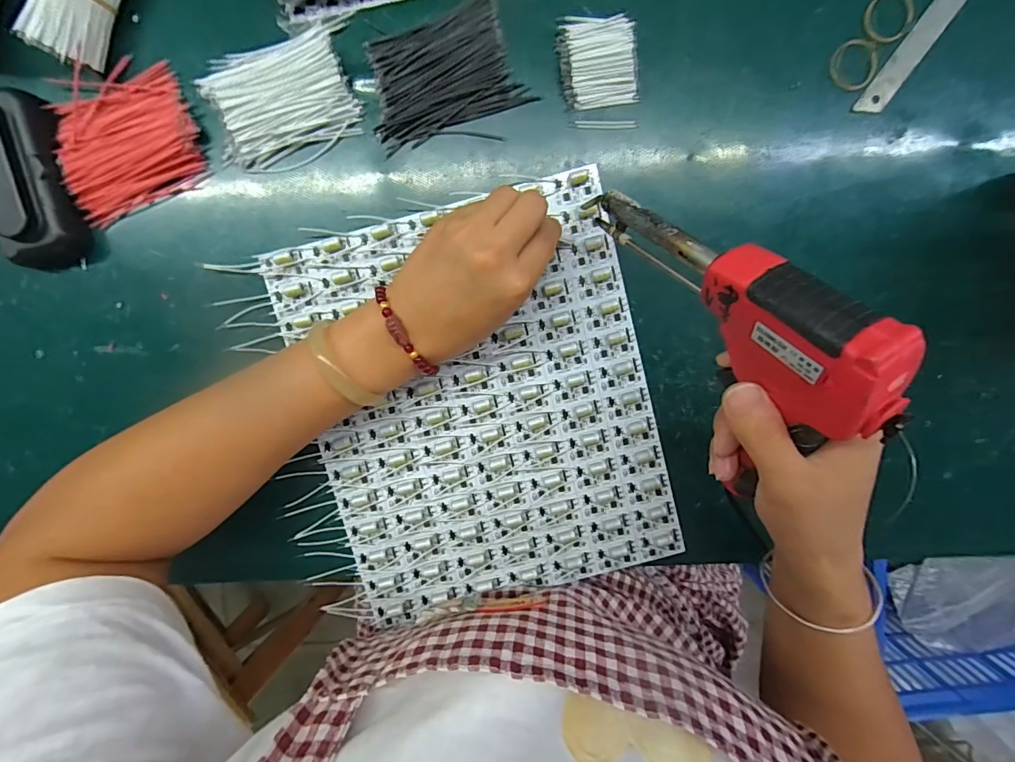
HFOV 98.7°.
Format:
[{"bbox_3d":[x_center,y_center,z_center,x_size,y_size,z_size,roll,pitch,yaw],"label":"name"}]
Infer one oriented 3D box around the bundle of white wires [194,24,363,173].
[{"bbox_3d":[-0.150,-0.184,0.288,0.094,0.011,0.073,-14,102,3],"label":"bundle of white wires"}]

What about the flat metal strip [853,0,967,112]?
[{"bbox_3d":[0.271,-0.221,0.288,0.018,0.004,0.094,34,100,-7],"label":"flat metal strip"}]

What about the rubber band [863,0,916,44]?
[{"bbox_3d":[0.251,-0.240,0.287,0.035,0.005,0.030,-16,102,4],"label":"rubber band"}]

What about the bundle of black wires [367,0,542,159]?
[{"bbox_3d":[-0.041,-0.199,0.286,0.100,0.011,0.072,-12,102,3],"label":"bundle of black wires"}]

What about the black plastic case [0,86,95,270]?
[{"bbox_3d":[-0.319,-0.132,0.287,0.047,0.026,0.107,-8,102,2],"label":"black plastic case"}]

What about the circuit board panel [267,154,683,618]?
[{"bbox_3d":[-0.018,0.022,0.319,0.241,0.013,0.285,-15,98,1],"label":"circuit board panel"}]

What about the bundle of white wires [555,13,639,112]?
[{"bbox_3d":[0.060,-0.211,0.285,0.051,0.010,0.055,-7,102,2],"label":"bundle of white wires"}]

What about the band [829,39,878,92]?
[{"bbox_3d":[0.232,-0.211,0.292,0.030,0.005,0.028,3,109,8],"label":"band"}]

